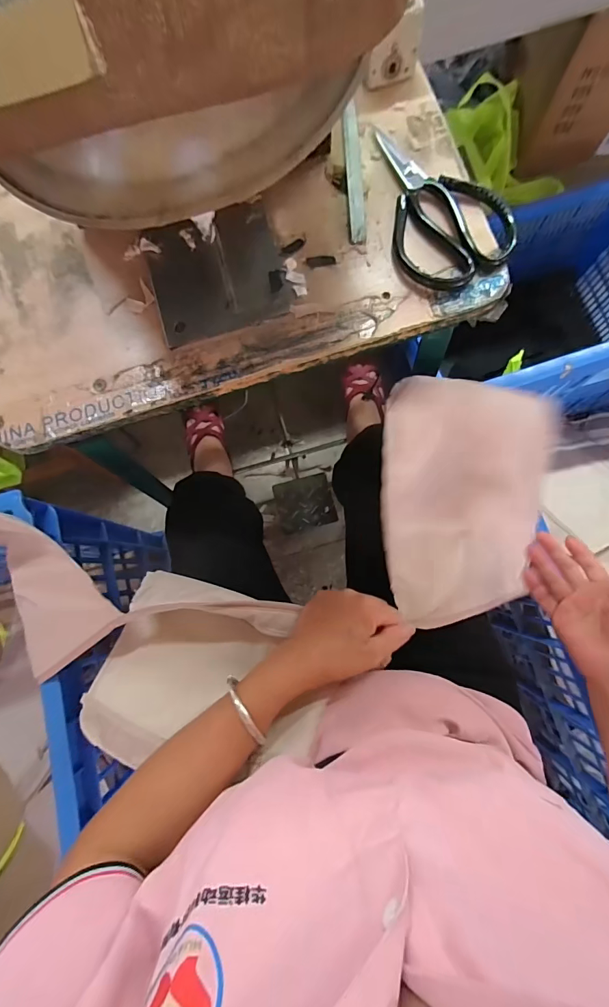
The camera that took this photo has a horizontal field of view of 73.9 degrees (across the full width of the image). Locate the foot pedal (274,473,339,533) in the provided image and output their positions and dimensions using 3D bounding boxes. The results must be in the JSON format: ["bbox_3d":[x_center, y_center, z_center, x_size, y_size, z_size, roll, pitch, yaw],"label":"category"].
[{"bbox_3d":[0.000,-0.001,0.945,0.130,0.025,0.120,-13,81,1],"label":"foot pedal"}]

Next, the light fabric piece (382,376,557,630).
[{"bbox_3d":[0.207,-0.003,0.479,0.282,0.032,0.257,0,94,-32],"label":"light fabric piece"}]

